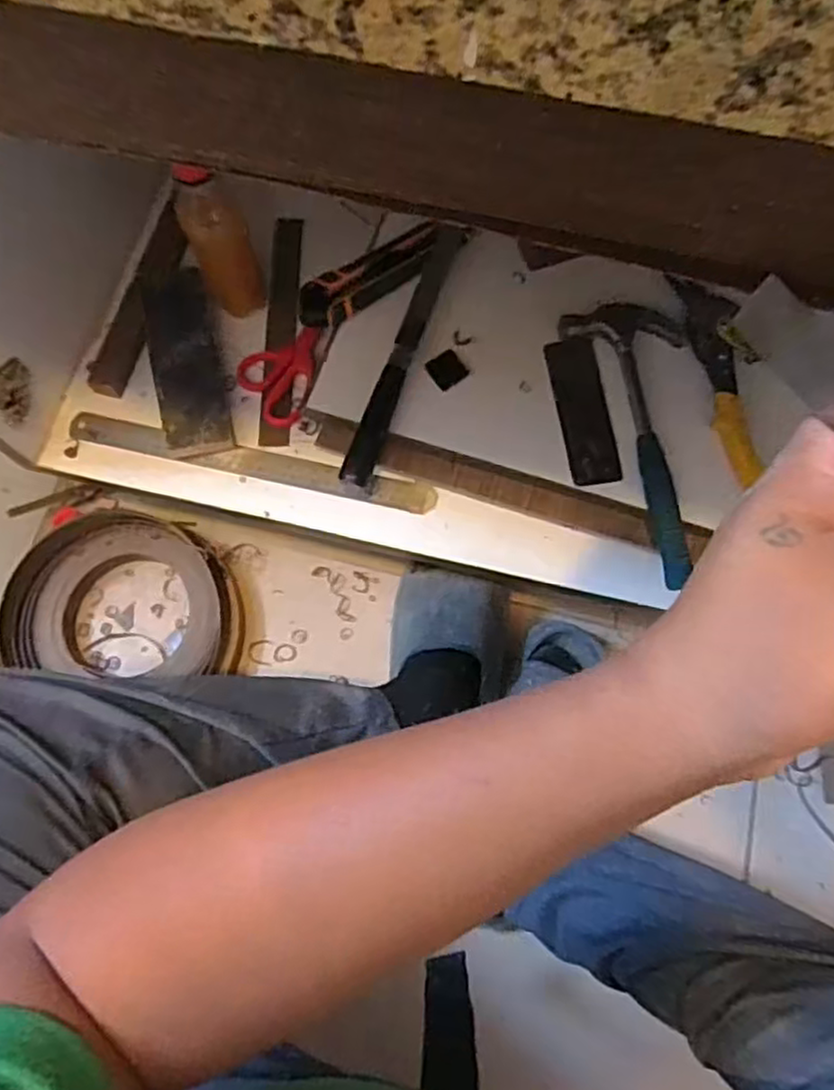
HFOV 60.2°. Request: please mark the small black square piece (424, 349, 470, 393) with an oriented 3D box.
[{"bbox_3d":[0.026,-0.153,0.627,0.030,0.004,0.029,-36,90,-10],"label":"small black square piece"}]

